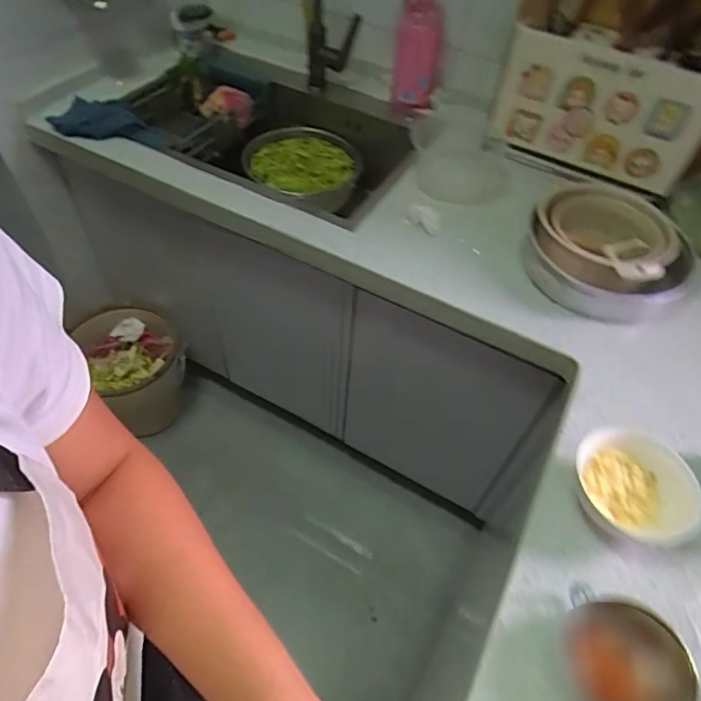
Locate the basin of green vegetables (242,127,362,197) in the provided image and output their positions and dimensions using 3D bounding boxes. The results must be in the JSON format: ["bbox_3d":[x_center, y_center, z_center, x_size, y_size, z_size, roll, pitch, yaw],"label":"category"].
[{"bbox_3d":[-0.101,-0.413,1.151,0.260,0.078,0.241,-11,54,-13],"label":"basin of green vegetables"}]

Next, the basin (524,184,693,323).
[{"bbox_3d":[0.400,-0.159,0.810,0.225,0.092,0.205,2,52,-3],"label":"basin"}]

